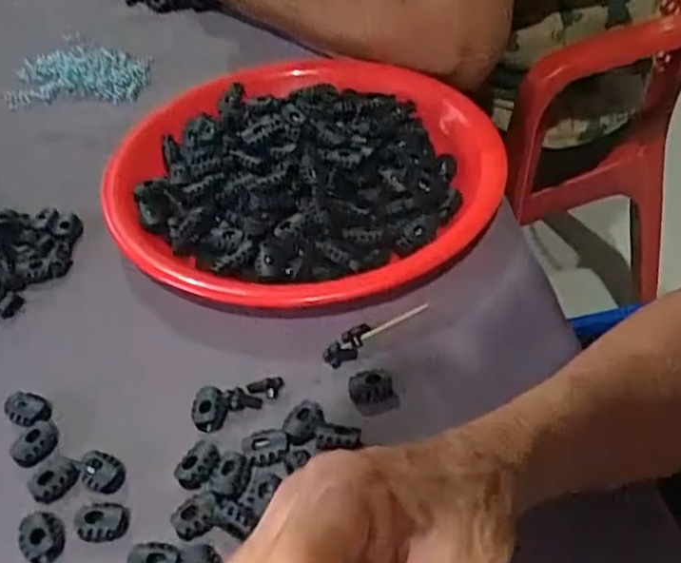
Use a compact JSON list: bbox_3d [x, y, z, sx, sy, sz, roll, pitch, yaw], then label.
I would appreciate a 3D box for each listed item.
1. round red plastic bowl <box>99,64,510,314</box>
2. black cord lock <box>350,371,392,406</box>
[{"bbox_3d":[-0.026,-0.074,0.468,0.244,0.040,0.244,-3,44,3],"label":"round red plastic bowl"},{"bbox_3d":[0.015,0.053,0.356,0.021,0.008,0.015,-3,44,3],"label":"black cord lock"}]

